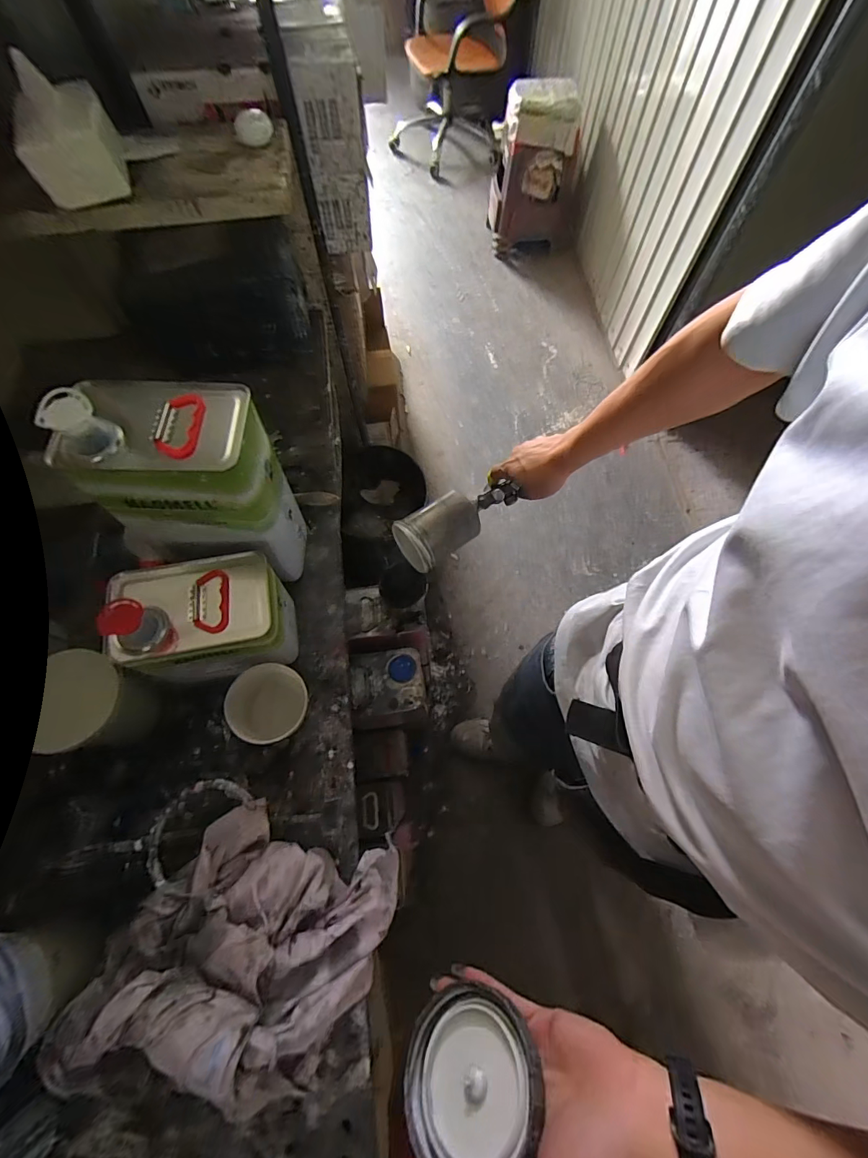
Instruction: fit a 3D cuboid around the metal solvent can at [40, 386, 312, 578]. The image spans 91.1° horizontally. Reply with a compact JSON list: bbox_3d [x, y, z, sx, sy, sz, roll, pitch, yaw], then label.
[{"bbox_3d":[-0.273,-0.097,0.528,0.174,0.285,0.115,-7,67,-3],"label":"metal solvent can"}]

